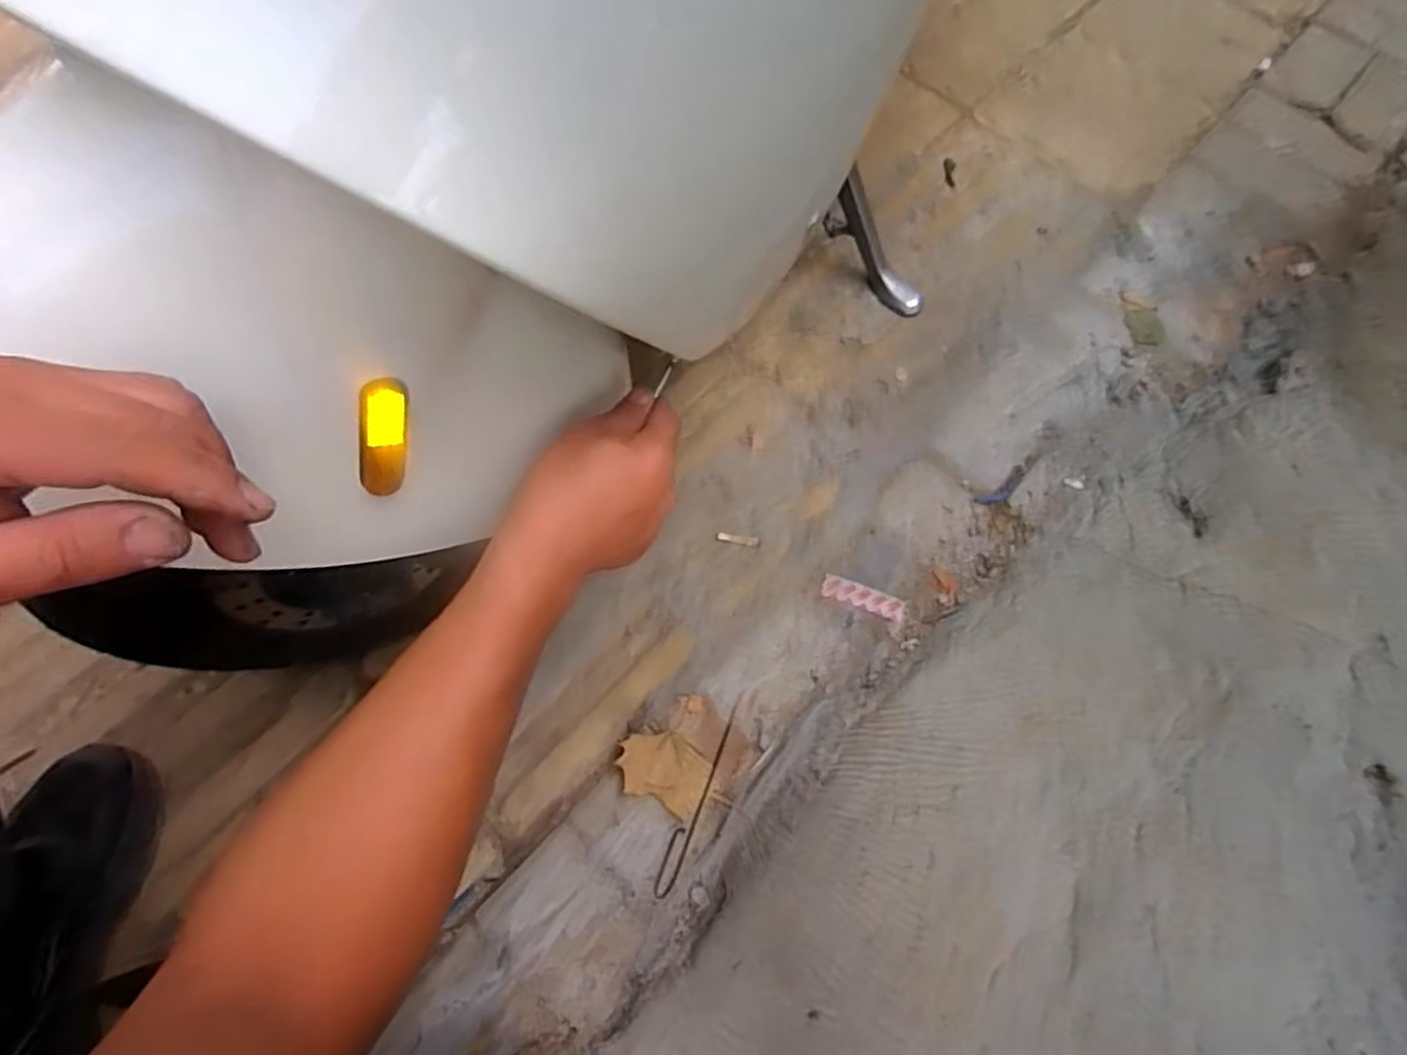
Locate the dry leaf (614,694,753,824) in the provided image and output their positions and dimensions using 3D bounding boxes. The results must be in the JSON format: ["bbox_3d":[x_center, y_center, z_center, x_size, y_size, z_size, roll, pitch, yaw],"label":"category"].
[{"bbox_3d":[-0.015,0.194,0.618,0.097,0.015,0.096,25,68,9],"label":"dry leaf"}]

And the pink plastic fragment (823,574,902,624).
[{"bbox_3d":[0.152,0.067,0.684,0.079,0.004,0.022,19,68,6],"label":"pink plastic fragment"}]

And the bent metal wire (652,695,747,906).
[{"bbox_3d":[-0.004,0.222,0.611,0.017,0.007,0.176,20,68,7],"label":"bent metal wire"}]

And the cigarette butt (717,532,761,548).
[{"bbox_3d":[0.034,0.012,0.702,0.043,0.004,0.010,9,67,2],"label":"cigarette butt"}]

